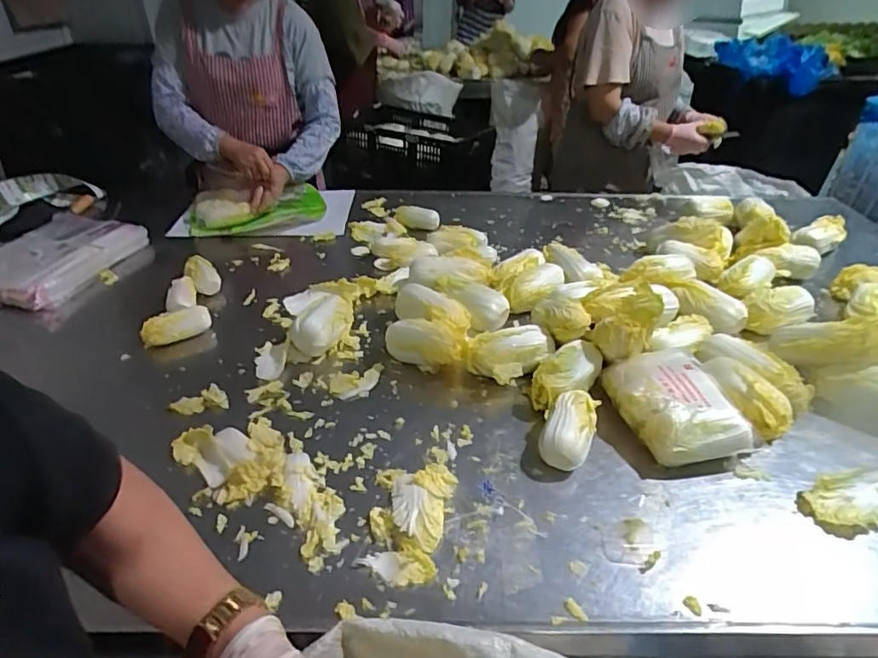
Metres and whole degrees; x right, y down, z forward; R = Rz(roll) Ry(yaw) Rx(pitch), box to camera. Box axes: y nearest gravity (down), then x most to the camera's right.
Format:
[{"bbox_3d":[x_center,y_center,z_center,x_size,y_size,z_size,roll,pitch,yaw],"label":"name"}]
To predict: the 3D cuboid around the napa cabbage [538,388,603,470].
[{"bbox_3d":[0.181,0.143,0.739,0.064,0.055,0.114,15,38,19],"label":"napa cabbage"}]

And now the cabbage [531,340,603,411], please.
[{"bbox_3d":[0.194,0.071,0.822,0.075,0.058,0.135,27,43,31],"label":"cabbage"}]

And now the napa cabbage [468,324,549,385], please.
[{"bbox_3d":[0.115,0.044,0.869,0.137,0.062,0.091,-14,38,-21],"label":"napa cabbage"}]

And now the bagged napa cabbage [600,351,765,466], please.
[{"bbox_3d":[0.330,0.110,0.767,0.138,0.073,0.195,-10,37,-15],"label":"bagged napa cabbage"}]

